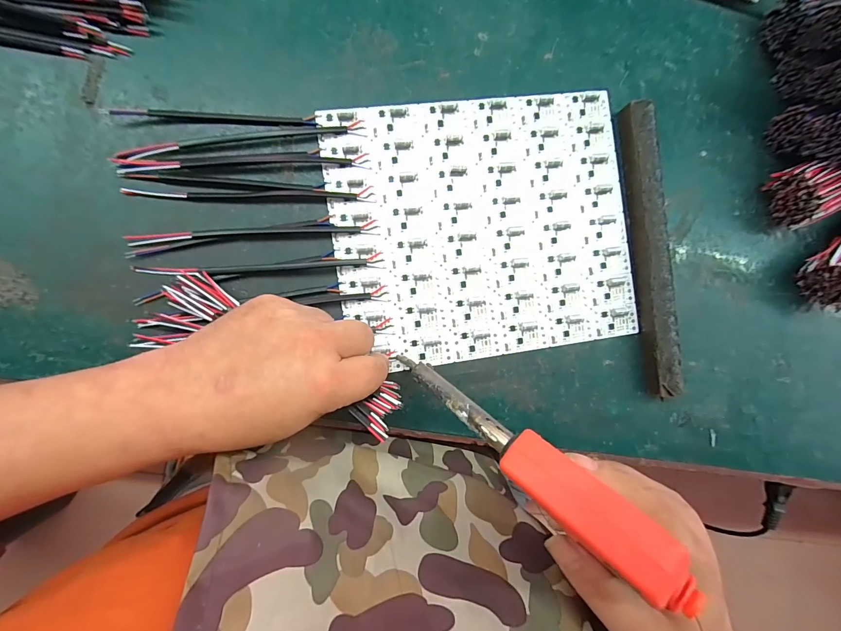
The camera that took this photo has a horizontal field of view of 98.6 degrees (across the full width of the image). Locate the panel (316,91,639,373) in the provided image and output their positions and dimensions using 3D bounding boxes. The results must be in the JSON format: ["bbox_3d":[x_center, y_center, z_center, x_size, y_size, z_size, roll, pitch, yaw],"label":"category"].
[{"bbox_3d":[0.053,-0.070,0.289,0.238,0.006,0.201,-8,90,-7],"label":"panel"}]

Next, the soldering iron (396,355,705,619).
[{"bbox_3d":[0.054,0.075,0.202,0.026,0.174,0.030,-52,139,-5],"label":"soldering iron"}]

